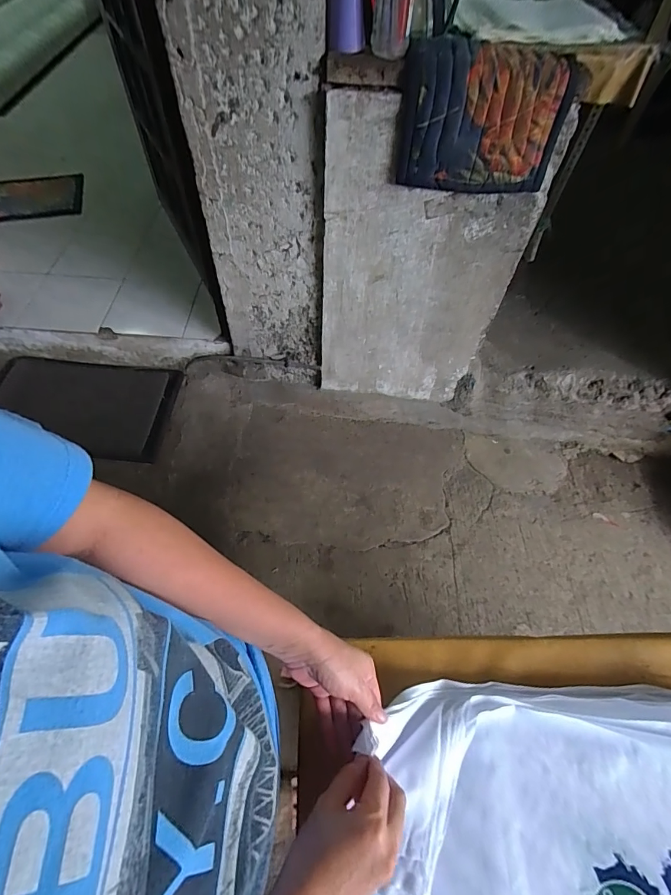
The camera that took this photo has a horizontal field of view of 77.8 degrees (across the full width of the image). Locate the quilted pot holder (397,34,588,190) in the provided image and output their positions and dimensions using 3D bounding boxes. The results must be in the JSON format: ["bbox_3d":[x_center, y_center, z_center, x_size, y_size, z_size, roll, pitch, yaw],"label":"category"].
[{"bbox_3d":[0.301,-0.683,0.878,0.339,0.229,0.085,1,58,-2],"label":"quilted pot holder"}]

